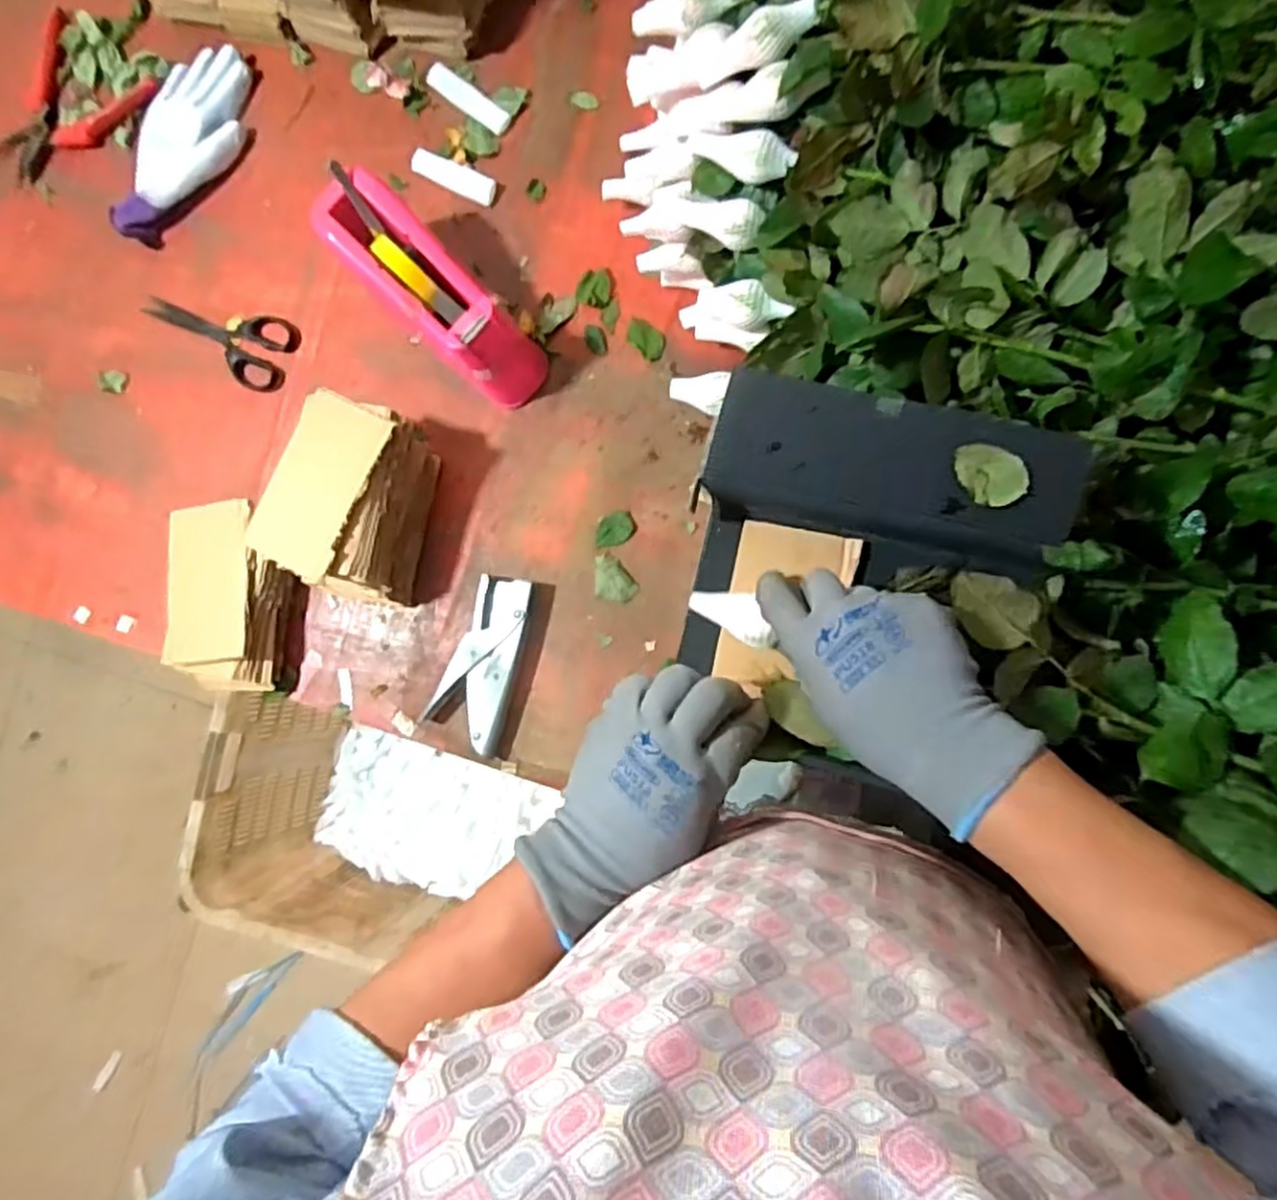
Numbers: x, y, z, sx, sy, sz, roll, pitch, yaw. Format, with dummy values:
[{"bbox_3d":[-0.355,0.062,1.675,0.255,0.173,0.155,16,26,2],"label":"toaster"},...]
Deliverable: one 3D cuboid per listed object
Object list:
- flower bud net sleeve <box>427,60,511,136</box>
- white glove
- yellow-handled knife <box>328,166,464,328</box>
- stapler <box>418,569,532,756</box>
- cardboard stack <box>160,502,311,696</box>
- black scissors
[{"bbox_3d":[-0.162,-0.472,0.681,0.101,0.008,0.022,41,93,9],"label":"flower bud net sleeve"},{"bbox_3d":[-0.440,-0.444,0.708,0.088,0.034,0.197,16,89,10],"label":"white glove"},{"bbox_3d":[-0.199,-0.283,0.586,0.026,0.014,0.145,-39,95,4],"label":"yellow-handled knife"},{"bbox_3d":[-0.137,0.052,0.629,0.064,0.026,0.147,16,88,10],"label":"stapler"},{"bbox_3d":[-0.363,-0.003,0.651,0.109,0.055,0.162,6,87,9],"label":"cardboard stack"},{"bbox_3d":[-0.408,-0.262,0.705,0.167,0.007,0.072,26,90,10],"label":"black scissors"}]

